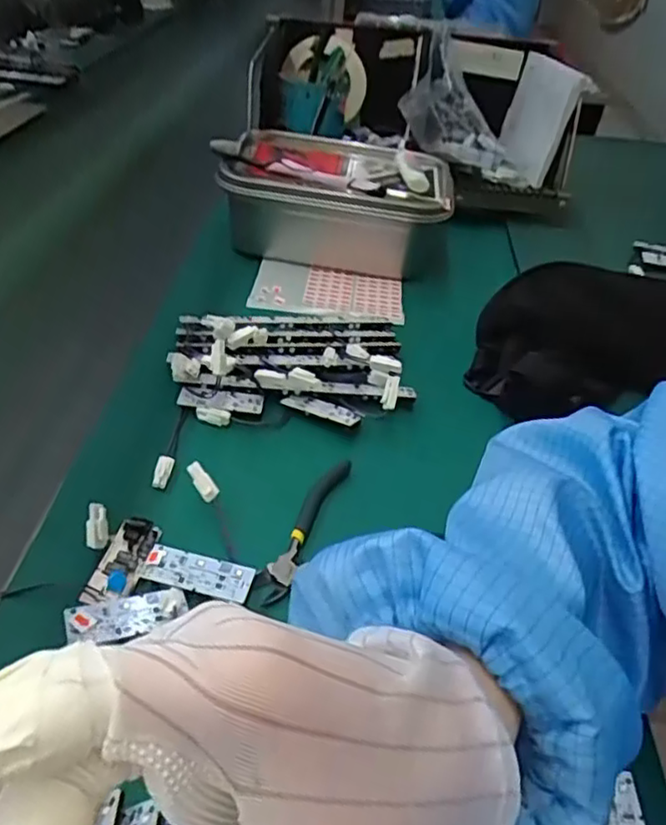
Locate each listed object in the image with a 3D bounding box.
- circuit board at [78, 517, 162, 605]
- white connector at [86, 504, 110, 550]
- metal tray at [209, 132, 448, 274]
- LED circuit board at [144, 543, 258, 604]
[{"bbox_3d":[-0.124,0.086,0.391,0.026,0.005,0.063,9,40,4],"label":"circuit board"},{"bbox_3d":[-0.141,0.068,0.395,0.012,0.005,0.027,-4,76,-11],"label":"white connector"},{"bbox_3d":[0.003,-0.233,0.726,0.240,0.092,0.163,8,40,3],"label":"metal tray"},{"bbox_3d":[-0.080,0.095,0.392,0.063,0.004,0.023,12,49,4],"label":"LED circuit board"}]

